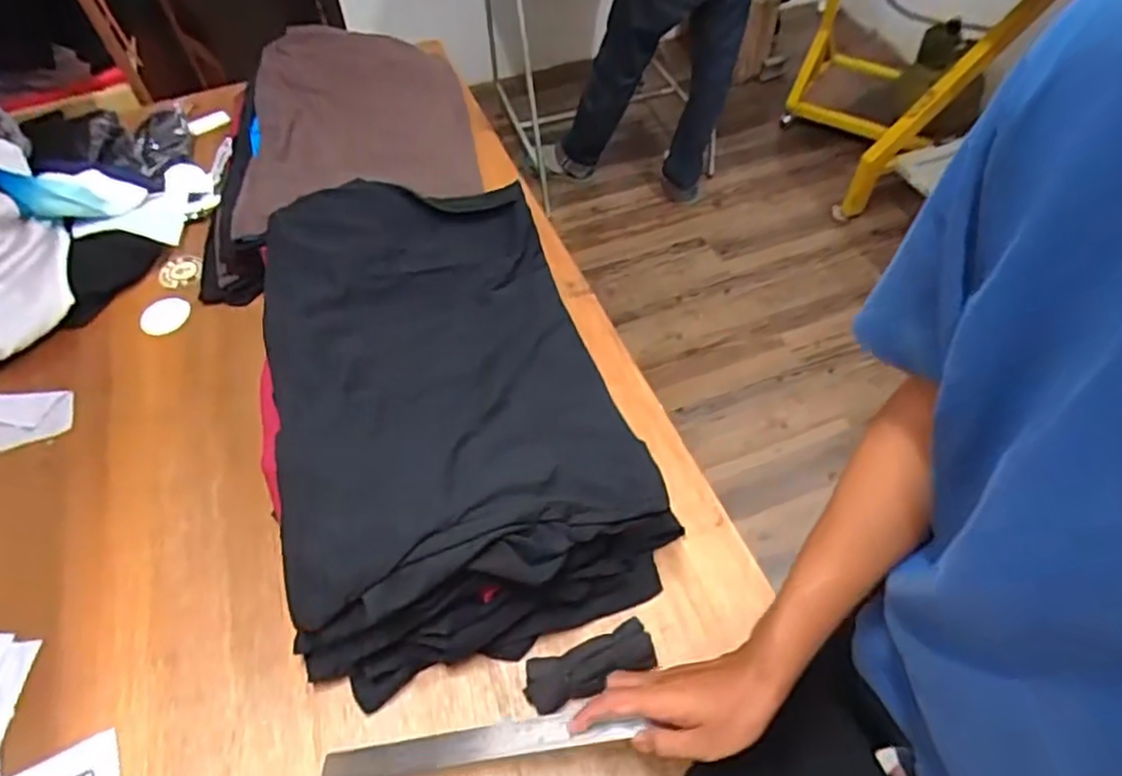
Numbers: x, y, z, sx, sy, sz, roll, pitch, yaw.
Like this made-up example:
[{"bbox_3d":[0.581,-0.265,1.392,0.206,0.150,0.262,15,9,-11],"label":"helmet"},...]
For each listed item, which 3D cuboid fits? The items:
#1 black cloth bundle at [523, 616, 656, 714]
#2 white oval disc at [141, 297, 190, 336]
[{"bbox_3d":[0.026,0.268,0.651,0.126,0.038,0.046,-20,56,-12],"label":"black cloth bundle"},{"bbox_3d":[-0.560,-0.105,0.949,0.067,0.008,0.061,-15,55,-8],"label":"white oval disc"}]

